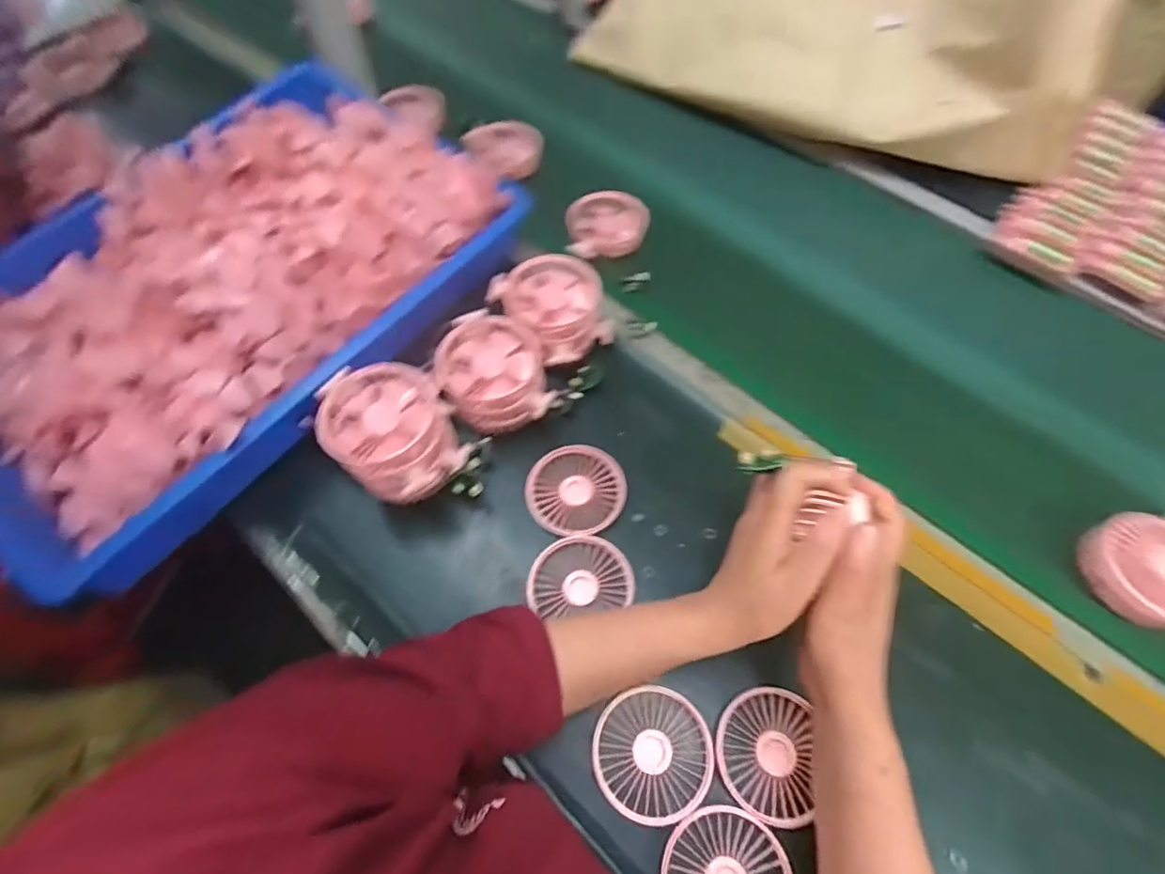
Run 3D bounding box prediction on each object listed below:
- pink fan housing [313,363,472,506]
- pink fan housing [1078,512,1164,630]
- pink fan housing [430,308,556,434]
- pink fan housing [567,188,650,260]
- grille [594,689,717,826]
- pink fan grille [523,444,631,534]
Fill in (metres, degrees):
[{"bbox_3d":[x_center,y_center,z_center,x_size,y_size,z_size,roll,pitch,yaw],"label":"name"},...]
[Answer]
[{"bbox_3d":[-0.159,0.005,0.472,0.097,0.099,0.116,-26,65,-16],"label":"pink fan housing"},{"bbox_3d":[0.483,0.115,0.454,0.085,0.026,0.093,0,64,1],"label":"pink fan housing"},{"bbox_3d":[-0.086,-0.060,0.518,0.099,0.073,0.096,1,61,-2],"label":"pink fan housing"},{"bbox_3d":[0.031,-0.260,0.652,0.100,0.025,0.088,-5,61,-5],"label":"pink fan housing"},{"bbox_3d":[0.053,0.239,0.405,0.086,0.012,0.086,1,61,-2],"label":"grille"},{"bbox_3d":[-0.006,0.048,0.503,0.091,0.007,0.088,-3,61,-3],"label":"pink fan grille"}]

